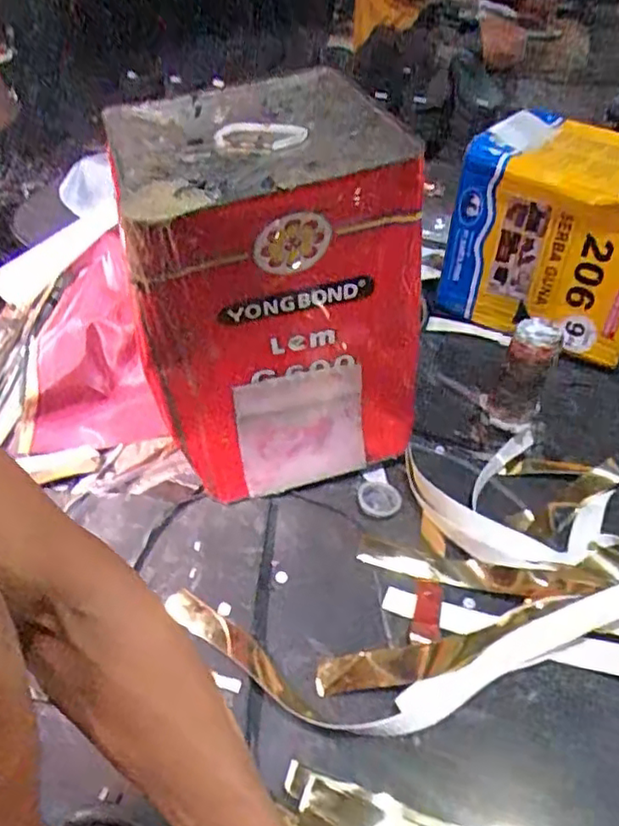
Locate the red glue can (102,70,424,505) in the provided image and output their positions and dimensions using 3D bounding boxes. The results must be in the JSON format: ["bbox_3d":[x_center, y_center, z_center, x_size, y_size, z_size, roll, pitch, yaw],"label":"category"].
[{"bbox_3d":[-0.035,-0.110,0.671,0.259,0.358,0.242,-11,43,-9],"label":"red glue can"}]

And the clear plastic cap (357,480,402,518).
[{"bbox_3d":[0.075,0.095,0.697,0.042,0.010,0.050,-30,49,-26],"label":"clear plastic cap"}]

